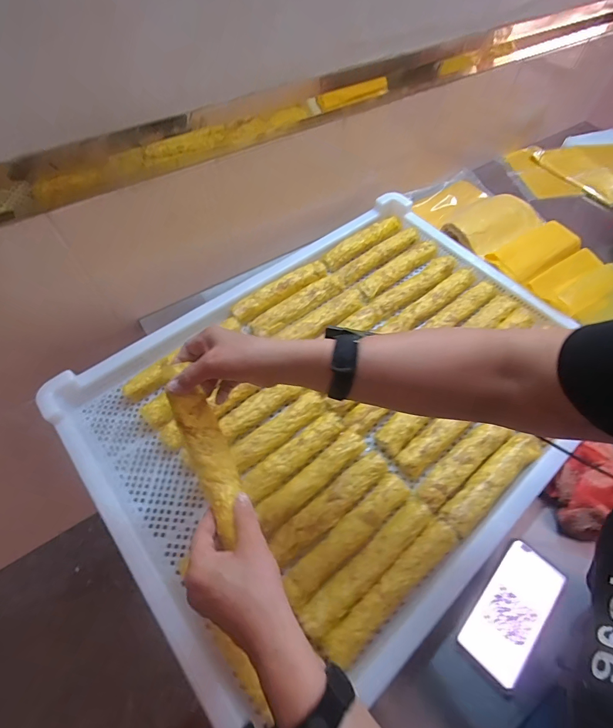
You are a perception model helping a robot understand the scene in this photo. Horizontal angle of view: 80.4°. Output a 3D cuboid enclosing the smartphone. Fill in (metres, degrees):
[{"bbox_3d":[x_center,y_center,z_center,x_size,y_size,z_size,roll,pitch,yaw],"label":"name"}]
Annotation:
[{"bbox_3d":[0.265,0.312,0.464,0.075,0.011,0.161,38,65,19],"label":"smartphone"}]

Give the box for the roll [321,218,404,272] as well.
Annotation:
[{"bbox_3d":[0.125,-0.263,0.780,0.211,0.034,0.034,-36,67,-22],"label":"roll"}]

